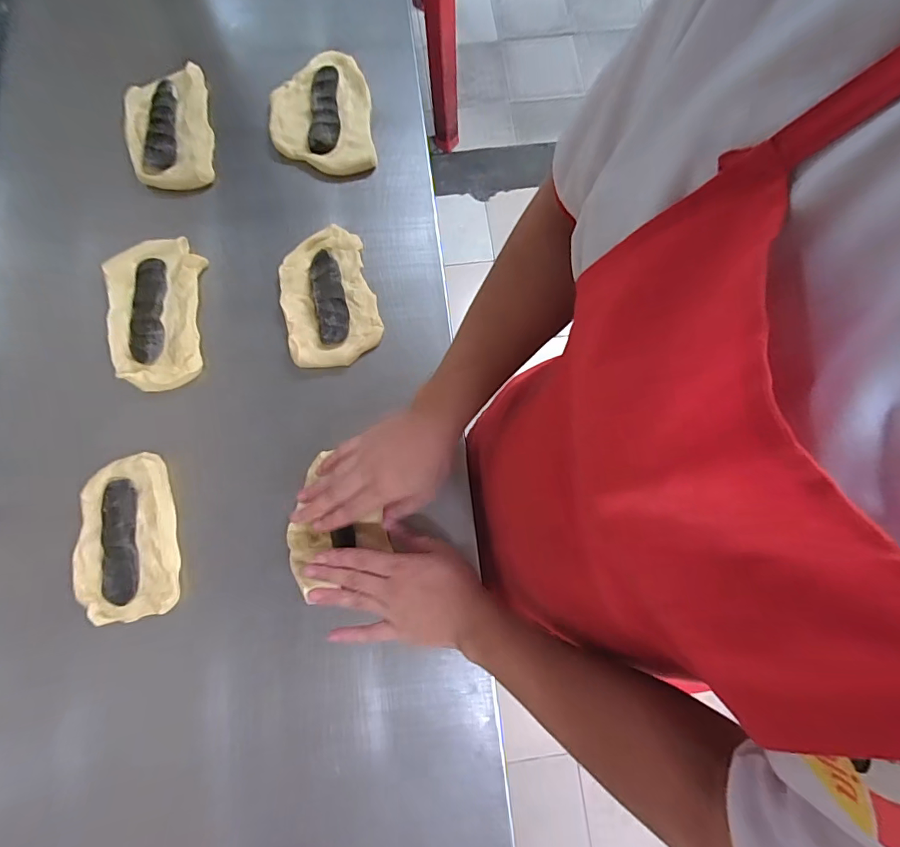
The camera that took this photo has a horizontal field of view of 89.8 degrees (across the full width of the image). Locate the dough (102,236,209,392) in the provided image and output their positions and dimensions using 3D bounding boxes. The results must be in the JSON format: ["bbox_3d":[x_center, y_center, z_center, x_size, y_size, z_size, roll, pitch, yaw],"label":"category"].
[{"bbox_3d":[-0.376,-0.141,0.575,0.115,0.032,0.196,-4,80,-2],"label":"dough"}]

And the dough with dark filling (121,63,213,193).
[{"bbox_3d":[-0.391,-0.414,0.624,0.109,0.026,0.181,-10,80,-3],"label":"dough with dark filling"}]

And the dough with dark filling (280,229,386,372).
[{"bbox_3d":[-0.157,-0.165,0.581,0.114,0.033,0.181,-13,80,-4],"label":"dough with dark filling"}]

